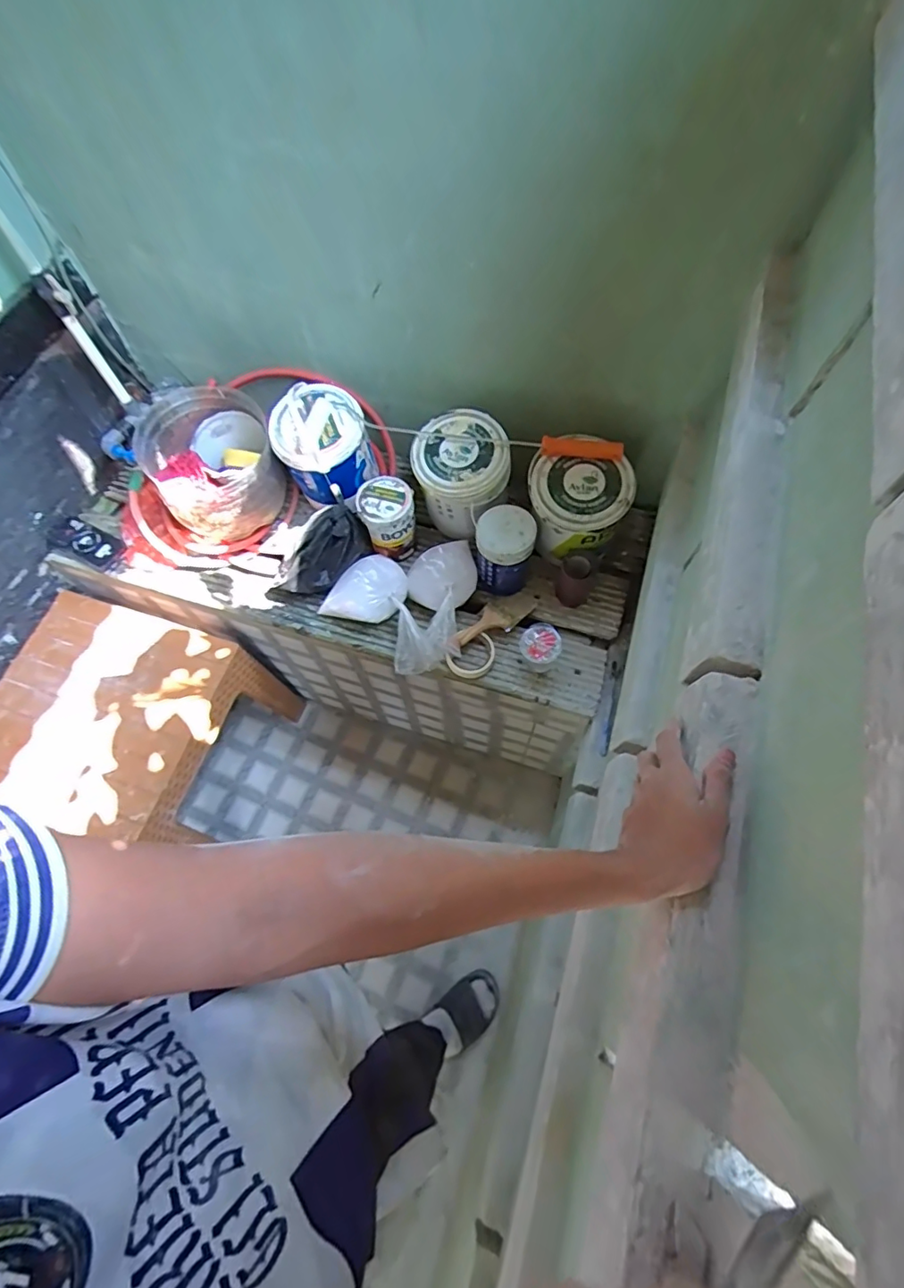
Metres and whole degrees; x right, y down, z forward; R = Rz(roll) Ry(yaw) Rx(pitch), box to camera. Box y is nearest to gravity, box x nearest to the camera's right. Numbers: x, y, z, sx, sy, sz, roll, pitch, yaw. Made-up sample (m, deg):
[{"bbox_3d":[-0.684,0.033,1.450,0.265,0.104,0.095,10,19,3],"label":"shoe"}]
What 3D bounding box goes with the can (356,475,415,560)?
[{"bbox_3d":[-0.128,-0.250,1.112,0.104,0.146,0.096,0,65,1],"label":"can"}]

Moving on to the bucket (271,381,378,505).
[{"bbox_3d":[-0.262,-0.396,1.148,0.182,0.195,0.173,19,67,9],"label":"bucket"}]

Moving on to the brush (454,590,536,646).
[{"bbox_3d":[0.091,-0.052,1.088,0.194,0.026,0.069,-30,68,-25],"label":"brush"}]

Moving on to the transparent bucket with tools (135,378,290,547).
[{"bbox_3d":[-0.475,-0.358,1.118,0.244,0.183,0.245,-23,67,-9],"label":"transparent bucket with tools"}]

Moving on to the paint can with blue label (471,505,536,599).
[{"bbox_3d":[0.096,-0.177,1.065,0.106,0.171,0.106,0,65,1],"label":"paint can with blue label"}]

